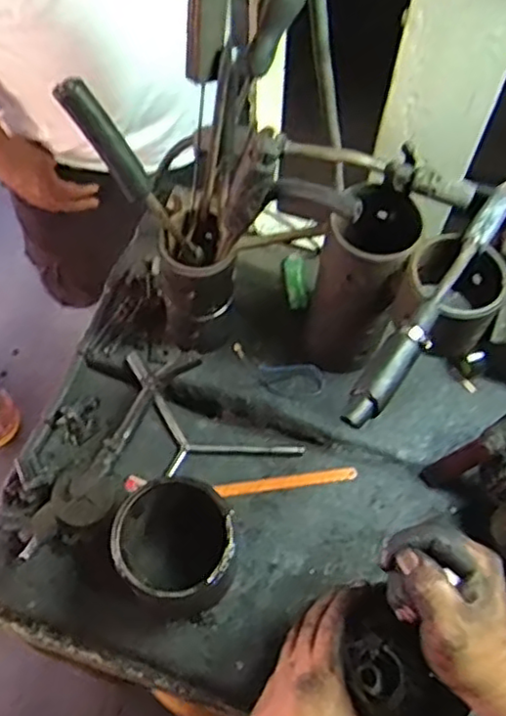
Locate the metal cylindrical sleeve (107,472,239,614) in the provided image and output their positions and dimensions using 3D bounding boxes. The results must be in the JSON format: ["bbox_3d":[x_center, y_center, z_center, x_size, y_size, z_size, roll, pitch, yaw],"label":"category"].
[{"bbox_3d":[-0.071,0.184,0.654,0.107,0.127,0.112,0,62,-1],"label":"metal cylindrical sleeve"}]

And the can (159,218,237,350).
[{"bbox_3d":[-0.057,-0.072,0.732,0.072,0.173,0.069,0,62,-1],"label":"can"}]

